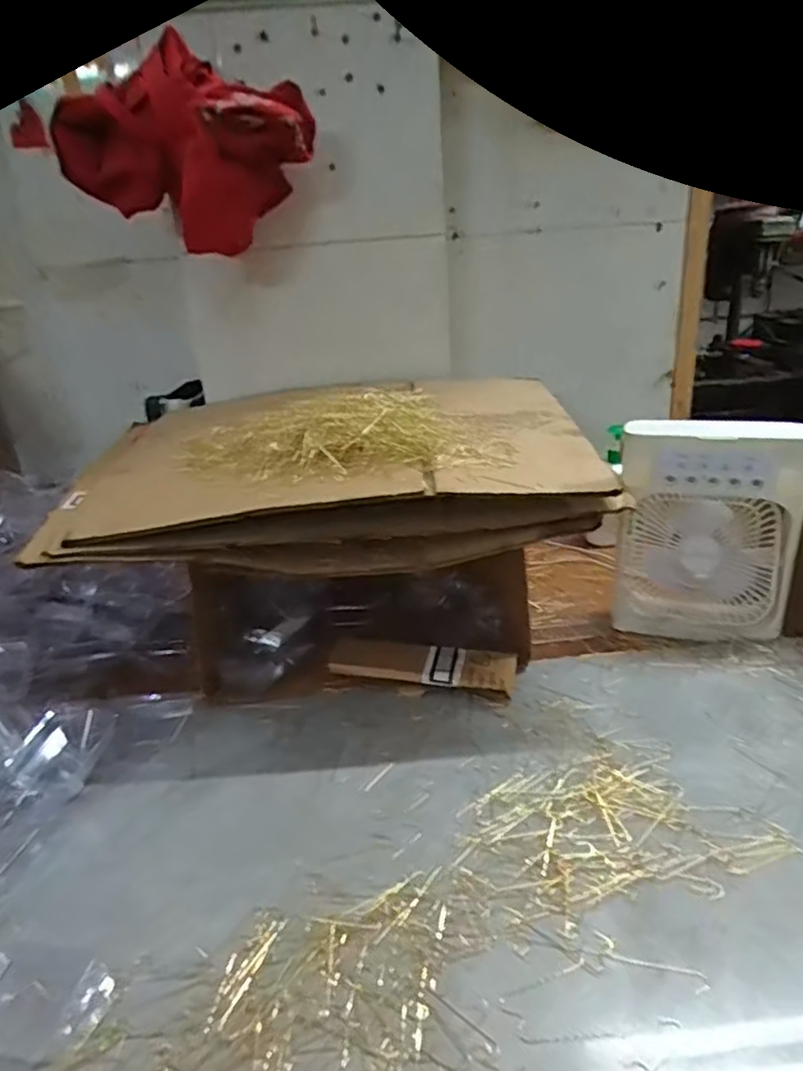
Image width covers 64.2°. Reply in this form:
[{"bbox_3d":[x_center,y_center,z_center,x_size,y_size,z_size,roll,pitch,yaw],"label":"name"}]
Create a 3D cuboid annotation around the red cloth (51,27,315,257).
[{"bbox_3d":[-0.230,-0.389,0.686,0.231,0.145,0.196,-12,23,-23],"label":"red cloth"}]

